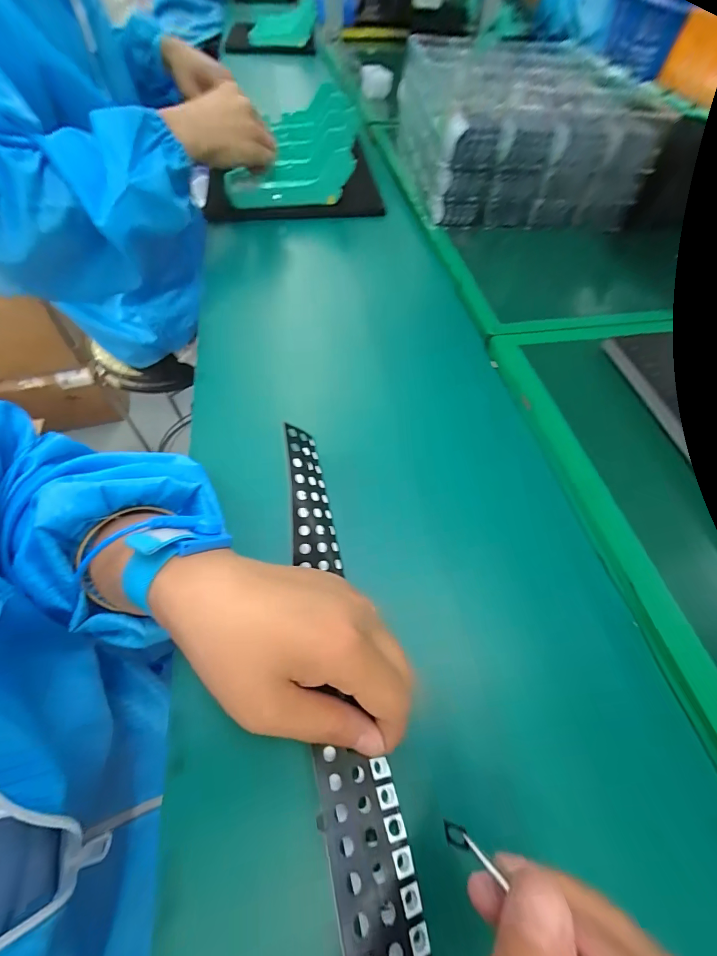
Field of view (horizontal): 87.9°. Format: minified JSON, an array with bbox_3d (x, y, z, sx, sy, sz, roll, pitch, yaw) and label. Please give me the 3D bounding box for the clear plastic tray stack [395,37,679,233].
[{"bbox_3d":[0.210,-0.475,0.513,0.263,0.115,0.277,-4,59,-6],"label":"clear plastic tray stack"}]

